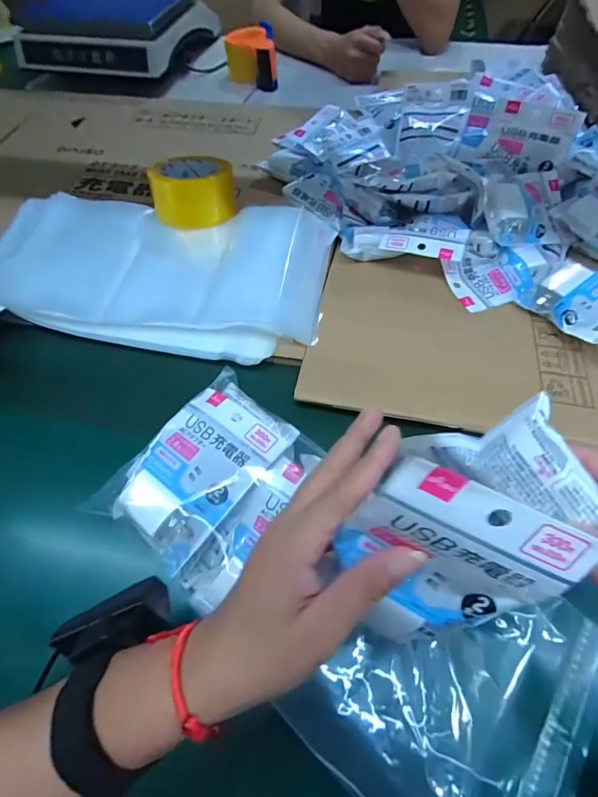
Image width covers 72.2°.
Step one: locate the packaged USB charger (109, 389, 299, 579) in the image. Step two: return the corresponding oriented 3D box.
[{"bbox_3d":[-0.079,0.057,0.346,0.095,0.042,0.146,34,62,19],"label":"packaged USB charger"}]

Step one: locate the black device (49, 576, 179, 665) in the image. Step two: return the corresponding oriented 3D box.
[{"bbox_3d":[-0.121,0.144,0.264,0.070,0.031,0.032,-24,59,-12],"label":"black device"}]

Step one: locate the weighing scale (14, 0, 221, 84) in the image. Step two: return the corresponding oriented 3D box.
[{"bbox_3d":[-0.369,-0.787,0.860,0.312,0.087,0.332,7,58,7],"label":"weighing scale"}]

